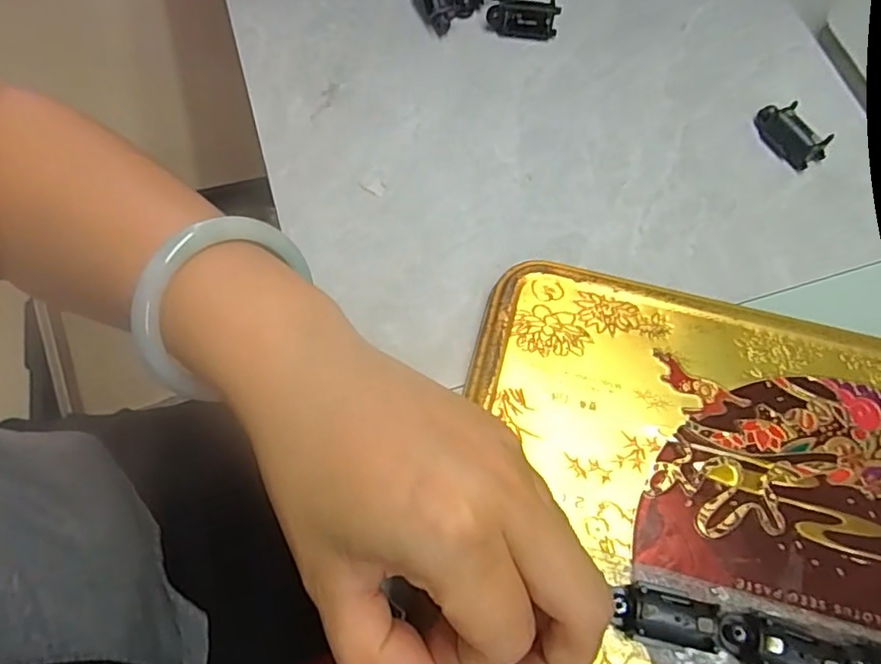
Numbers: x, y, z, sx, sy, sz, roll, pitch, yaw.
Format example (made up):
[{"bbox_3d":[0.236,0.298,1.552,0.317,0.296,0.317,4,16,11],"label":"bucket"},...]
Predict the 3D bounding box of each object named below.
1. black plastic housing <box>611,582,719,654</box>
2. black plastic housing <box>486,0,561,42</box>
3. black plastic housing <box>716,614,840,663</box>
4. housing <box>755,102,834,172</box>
[{"bbox_3d":[0.073,0.091,0.192,0.033,0.016,0.015,13,68,4],"label":"black plastic housing"},{"bbox_3d":[0.042,-0.160,0.309,0.035,0.016,0.010,6,68,2],"label":"black plastic housing"},{"bbox_3d":[0.107,0.100,0.188,0.037,0.015,0.014,19,69,7],"label":"black plastic housing"},{"bbox_3d":[0.165,-0.094,0.282,0.016,0.012,0.035,-30,71,-12],"label":"housing"}]

